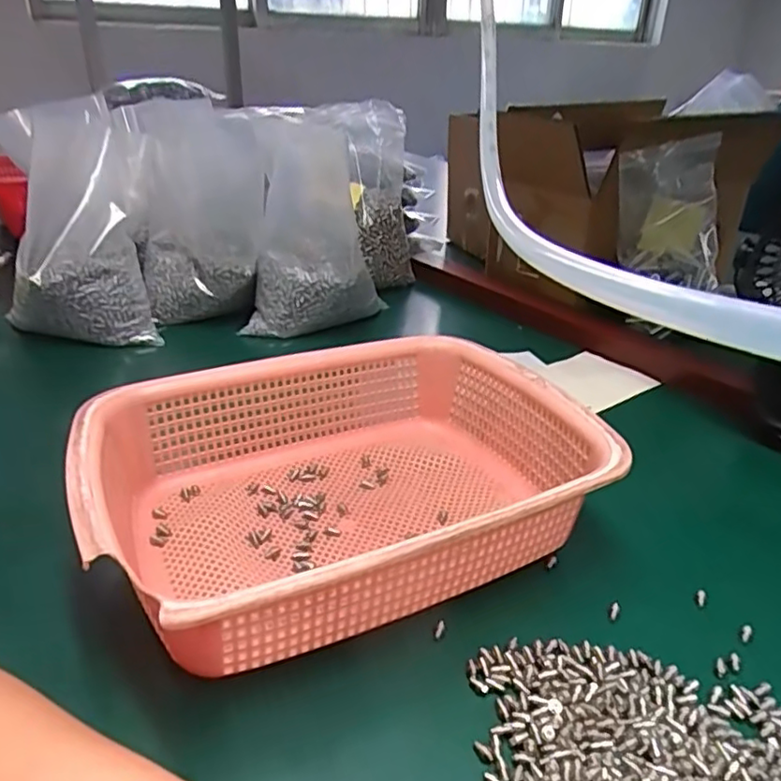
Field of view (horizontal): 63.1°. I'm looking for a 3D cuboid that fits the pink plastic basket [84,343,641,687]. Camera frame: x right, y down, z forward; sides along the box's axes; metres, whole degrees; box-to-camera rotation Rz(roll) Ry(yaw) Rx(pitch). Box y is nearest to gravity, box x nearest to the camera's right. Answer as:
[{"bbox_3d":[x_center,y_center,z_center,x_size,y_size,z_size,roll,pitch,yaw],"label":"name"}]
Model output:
[{"bbox_3d":[-0.027,0.053,0.393,0.286,0.077,0.216,-13,32,-23],"label":"pink plastic basket"}]

